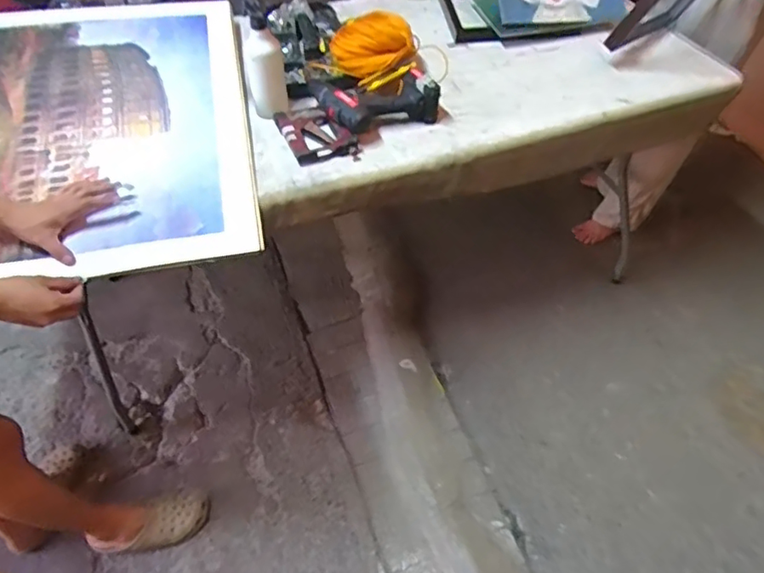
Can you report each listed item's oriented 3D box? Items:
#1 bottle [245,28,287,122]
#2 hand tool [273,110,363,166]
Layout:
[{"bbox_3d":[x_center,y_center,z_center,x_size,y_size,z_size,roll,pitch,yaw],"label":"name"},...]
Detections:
[{"bbox_3d":[-0.229,-0.425,1.147,0.067,0.167,0.052,-8,50,-8],"label":"bottle"},{"bbox_3d":[-0.128,-0.302,1.152,0.130,0.039,0.172,-16,52,-14],"label":"hand tool"}]

